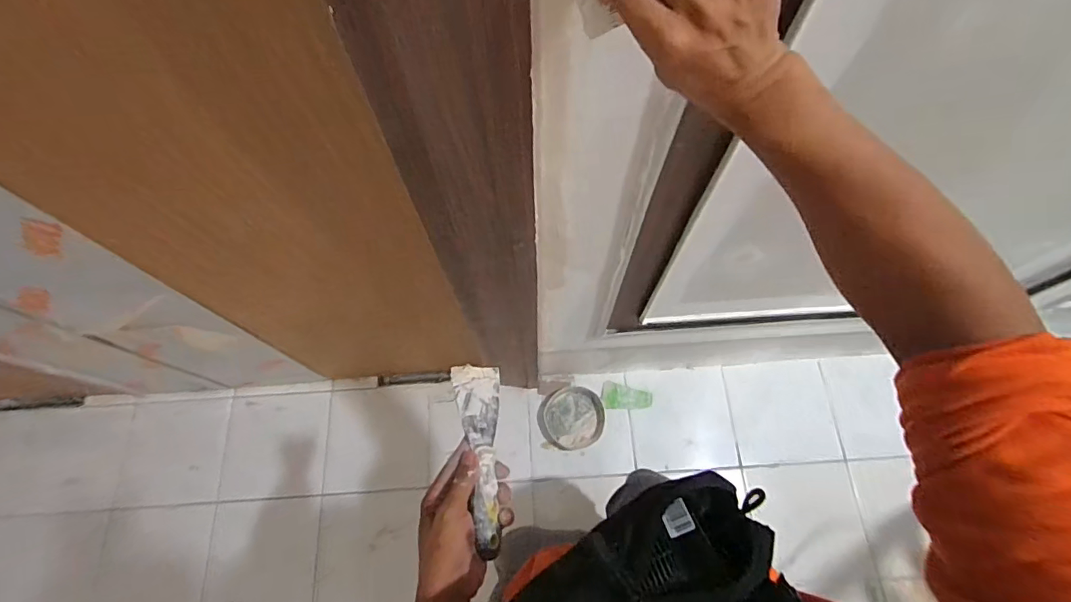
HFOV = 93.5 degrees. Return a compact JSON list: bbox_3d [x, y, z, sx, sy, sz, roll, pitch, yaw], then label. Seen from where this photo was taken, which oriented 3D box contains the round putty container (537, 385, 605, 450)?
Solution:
[{"bbox_3d":[0.110,0.357,1.538,0.196,0.033,0.178,-10,71,-3],"label":"round putty container"}]

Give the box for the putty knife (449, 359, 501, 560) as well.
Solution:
[{"bbox_3d":[-0.059,0.163,0.544,0.057,0.022,0.183,6,65,-33],"label":"putty knife"}]

